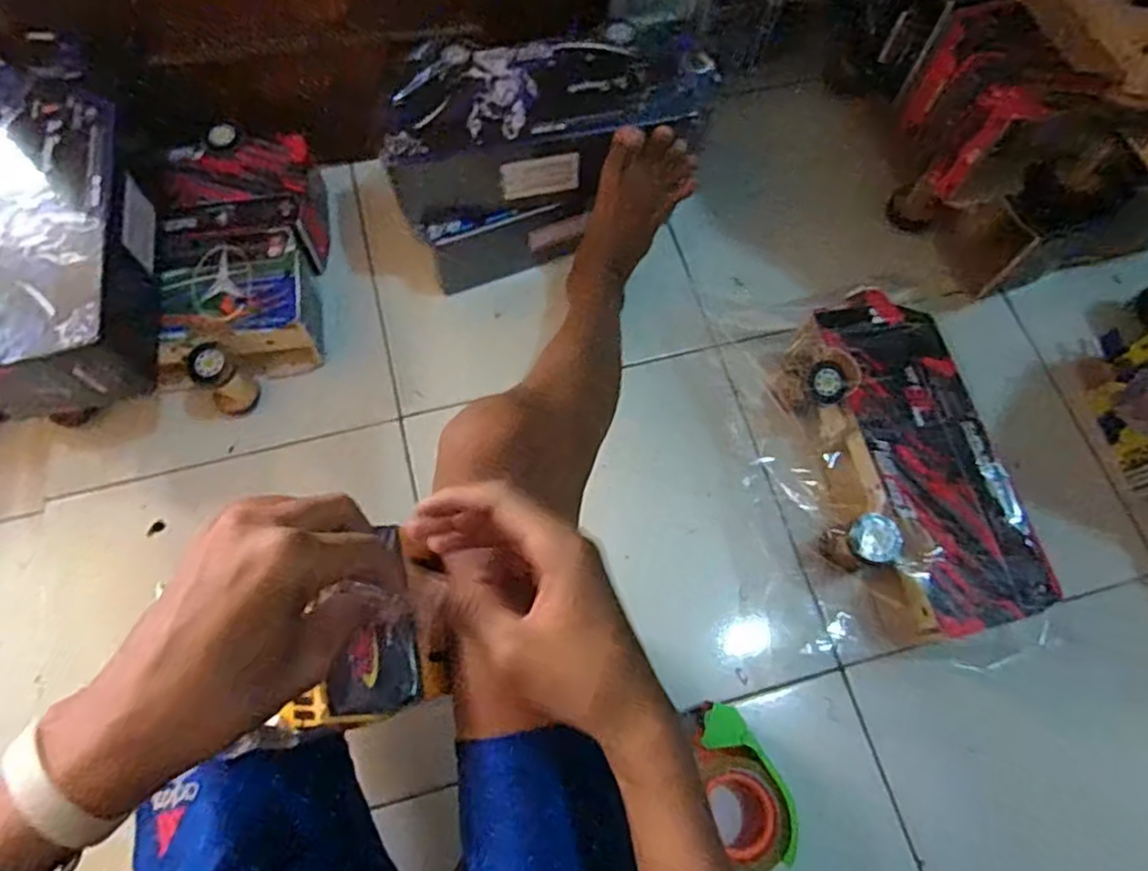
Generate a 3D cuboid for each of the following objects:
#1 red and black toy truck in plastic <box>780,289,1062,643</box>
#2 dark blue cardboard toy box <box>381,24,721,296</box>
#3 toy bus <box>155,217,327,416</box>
[{"bbox_3d":[0.338,0.029,0.741,0.185,0.106,0.357,-9,69,-6],"label":"red and black toy truck in plastic"},{"bbox_3d":[-0.030,-0.320,0.818,0.352,0.209,0.194,-5,69,-5],"label":"dark blue cardboard toy box"},{"bbox_3d":[-0.373,-0.134,0.784,0.154,0.109,0.186,-8,69,-6],"label":"toy bus"}]

